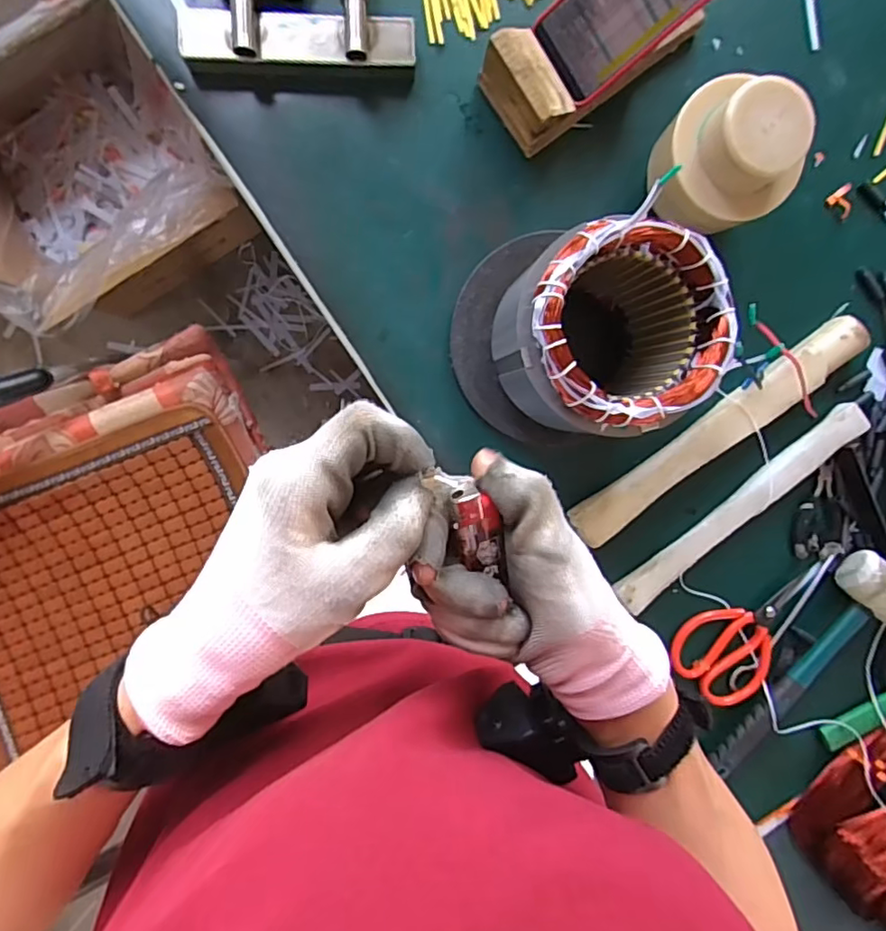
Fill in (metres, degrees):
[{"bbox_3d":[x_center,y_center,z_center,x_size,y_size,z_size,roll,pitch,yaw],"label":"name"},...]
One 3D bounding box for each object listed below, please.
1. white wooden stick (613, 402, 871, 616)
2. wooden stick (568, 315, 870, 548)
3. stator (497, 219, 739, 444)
[{"bbox_3d":[0.299,0.042,0.591,0.292,0.015,0.039,-40,96,2],"label":"white wooden stick"},{"bbox_3d":[0.269,-0.032,0.571,0.326,0.024,0.045,-36,96,2],"label":"wooden stick"},{"bbox_3d":[0.127,-0.101,0.483,0.149,0.173,0.147,-8,96,-4],"label":"stator"}]

